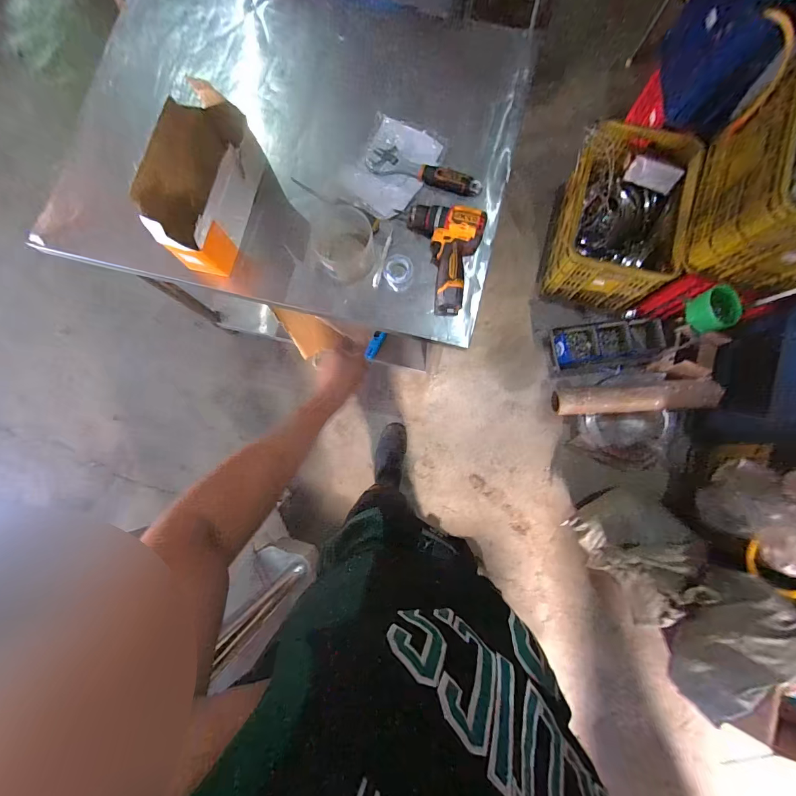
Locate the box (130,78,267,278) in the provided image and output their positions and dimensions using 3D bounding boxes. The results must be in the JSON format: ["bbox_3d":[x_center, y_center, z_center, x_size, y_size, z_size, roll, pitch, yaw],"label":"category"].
[{"bbox_3d":[-0.369,-0.420,0.742,0.130,0.173,0.312,17,83,5],"label":"box"}]

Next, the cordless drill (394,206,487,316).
[{"bbox_3d":[0.076,-0.282,0.746,0.178,0.058,0.211,9,83,4],"label":"cordless drill"}]

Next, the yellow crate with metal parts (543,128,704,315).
[{"bbox_3d":[0.771,-0.644,1.304,0.346,0.267,0.561,12,83,4],"label":"yellow crate with metal parts"}]

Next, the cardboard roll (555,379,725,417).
[{"bbox_3d":[0.800,-0.003,1.250,0.538,0.082,0.102,-3,82,2],"label":"cardboard roll"}]

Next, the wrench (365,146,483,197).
[{"bbox_3d":[0.054,-0.480,0.785,0.251,0.027,0.053,20,83,5],"label":"wrench"}]

